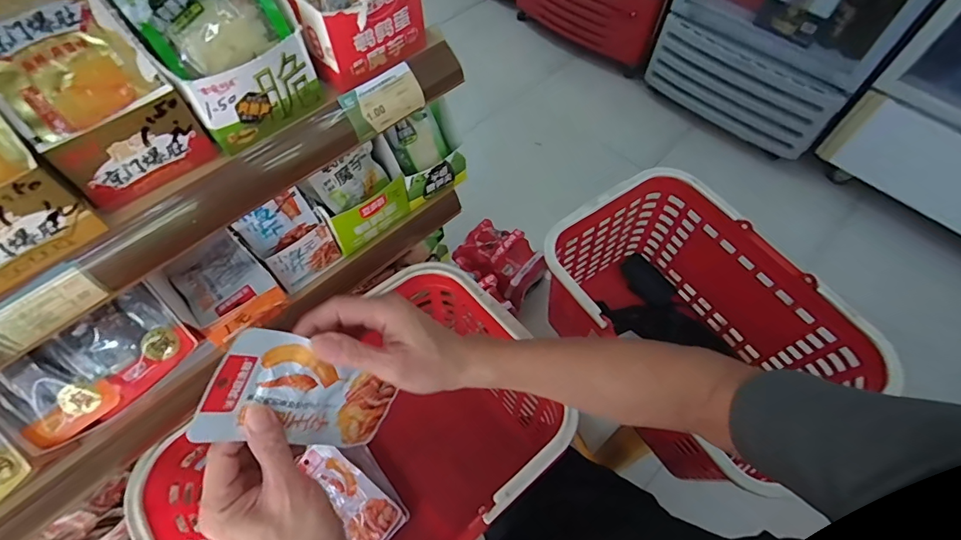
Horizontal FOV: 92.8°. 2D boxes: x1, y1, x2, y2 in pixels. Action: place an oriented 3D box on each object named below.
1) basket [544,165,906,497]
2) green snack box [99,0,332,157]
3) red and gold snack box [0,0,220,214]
[{"bbox_3d":[0.303,0.093,0.722,0.288,0.254,0.420,-31,65,-18],"label":"basket"},{"bbox_3d":[-0.178,-0.166,0.309,0.099,0.136,0.083,-39,68,-21],"label":"green snack box"},{"bbox_3d":[-0.261,-0.126,0.292,0.112,0.117,0.083,41,67,20],"label":"red and gold snack box"}]

